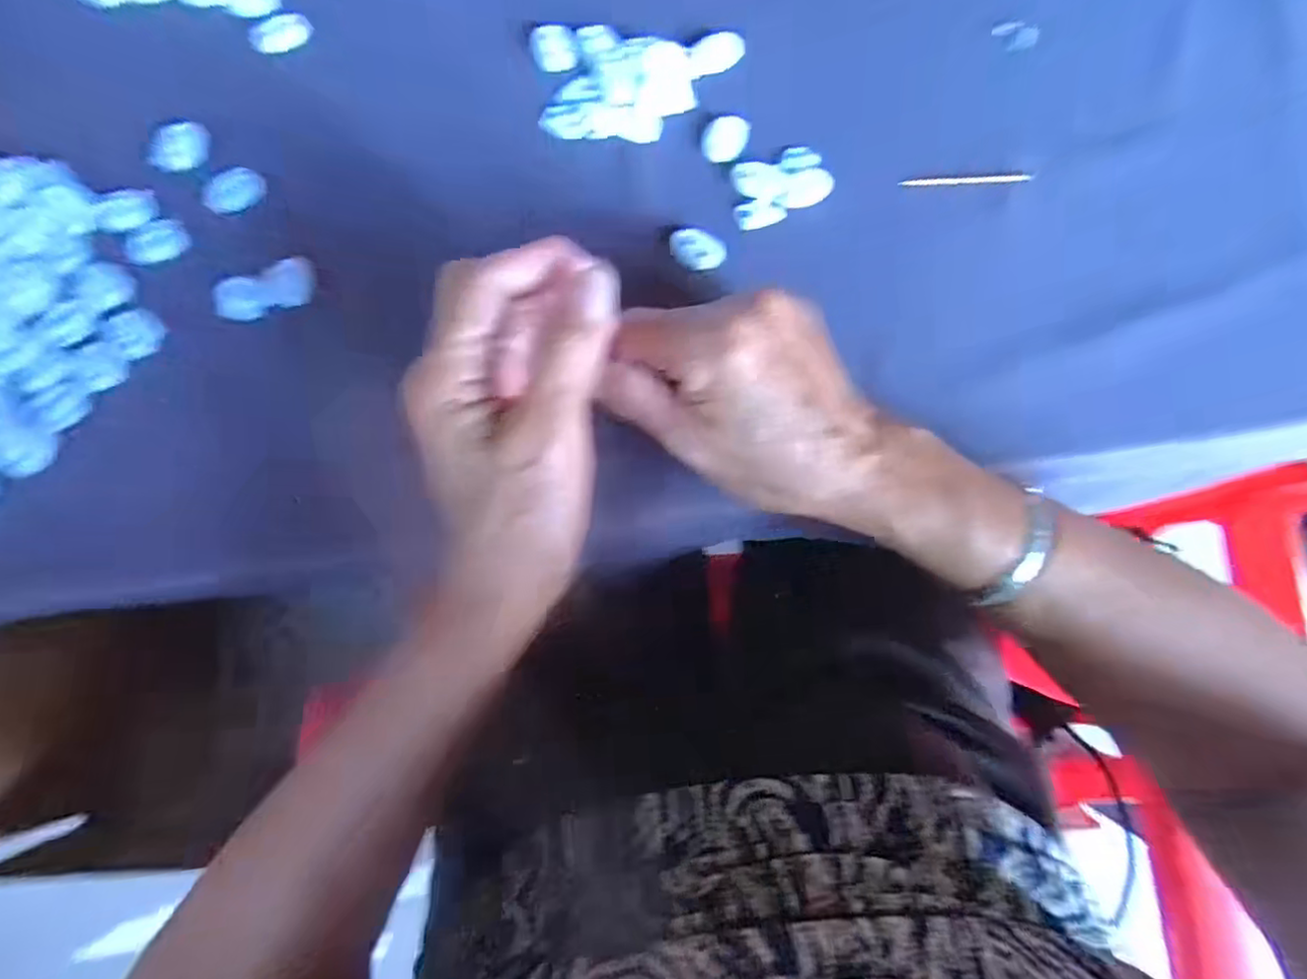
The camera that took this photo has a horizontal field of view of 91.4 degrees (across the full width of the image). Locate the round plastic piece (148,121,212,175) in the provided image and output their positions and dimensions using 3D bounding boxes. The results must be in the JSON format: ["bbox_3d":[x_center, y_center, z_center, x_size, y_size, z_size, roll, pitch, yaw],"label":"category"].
[{"bbox_3d":[-0.229,-0.165,0.309,0.023,0.006,0.026,6,82,1],"label":"round plastic piece"}]

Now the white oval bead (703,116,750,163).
[{"bbox_3d":[0.035,-0.168,0.306,0.021,0.004,0.021,1,82,0],"label":"white oval bead"}]

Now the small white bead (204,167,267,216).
[{"bbox_3d":[-0.200,-0.142,0.306,0.027,0.013,0.012,-38,84,-5],"label":"small white bead"}]

